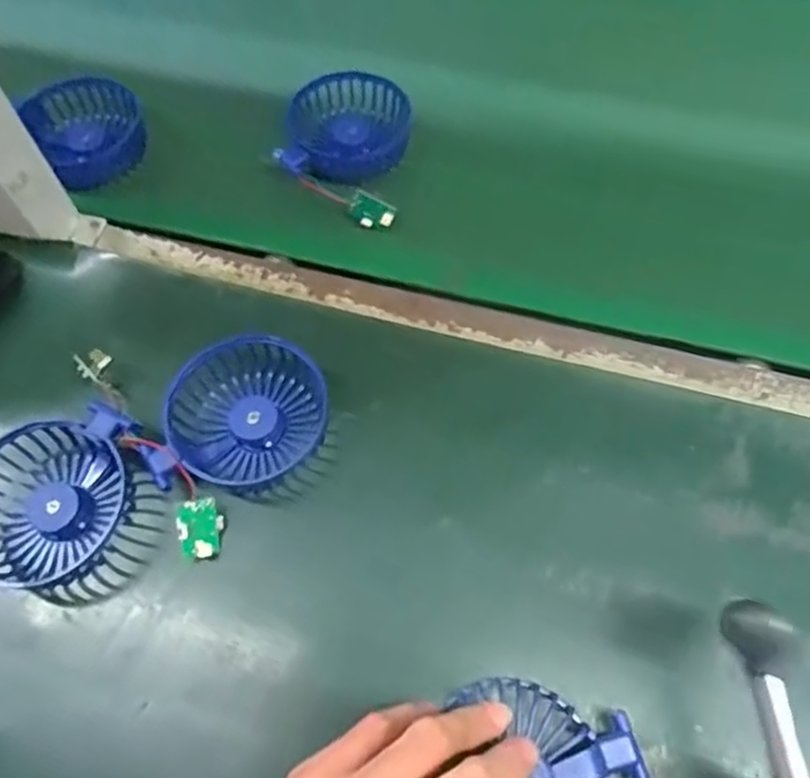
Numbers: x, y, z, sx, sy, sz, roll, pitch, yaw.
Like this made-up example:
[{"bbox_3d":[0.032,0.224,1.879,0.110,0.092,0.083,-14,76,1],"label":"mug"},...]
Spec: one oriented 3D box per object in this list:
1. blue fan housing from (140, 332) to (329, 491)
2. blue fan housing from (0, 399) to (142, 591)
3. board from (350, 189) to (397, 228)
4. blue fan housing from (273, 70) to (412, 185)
[{"bbox_3d":[-0.089,0.018,0.382,0.087,0.034,0.095,14,65,8],"label":"blue fan housing"},{"bbox_3d":[-0.195,0.058,0.367,0.079,0.033,0.093,5,65,3],"label":"blue fan housing"},{"bbox_3d":[-0.023,-0.123,0.466,0.030,0.022,0.007,26,33,-3],"label":"board"},{"bbox_3d":[-0.047,-0.195,0.502,0.103,0.027,0.083,-19,66,-8],"label":"blue fan housing"}]

